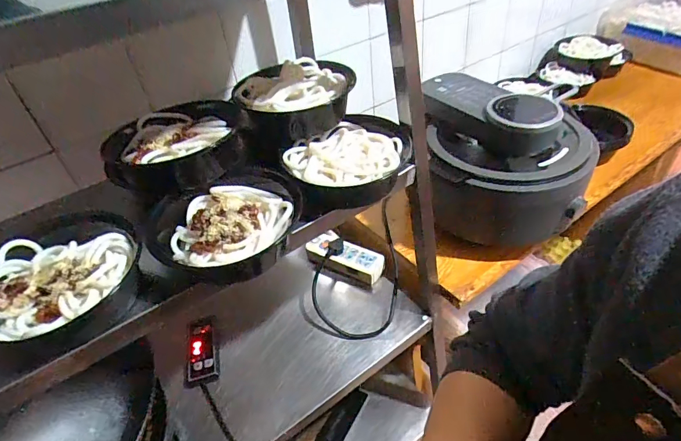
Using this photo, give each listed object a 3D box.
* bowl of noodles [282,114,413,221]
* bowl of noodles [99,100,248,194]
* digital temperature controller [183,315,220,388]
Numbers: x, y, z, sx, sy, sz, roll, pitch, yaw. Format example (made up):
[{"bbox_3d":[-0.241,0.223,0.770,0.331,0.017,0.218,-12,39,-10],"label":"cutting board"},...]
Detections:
[{"bbox_3d":[0.012,-0.069,0.535,0.156,0.056,0.159,-4,41,4],"label":"bowl of noodles"},{"bbox_3d":[-0.200,-0.093,0.515,0.169,0.058,0.149,-6,41,1],"label":"bowl of noodles"},{"bbox_3d":[-0.246,0.226,0.723,0.059,0.028,0.124,-13,41,-7],"label":"digital temperature controller"}]

